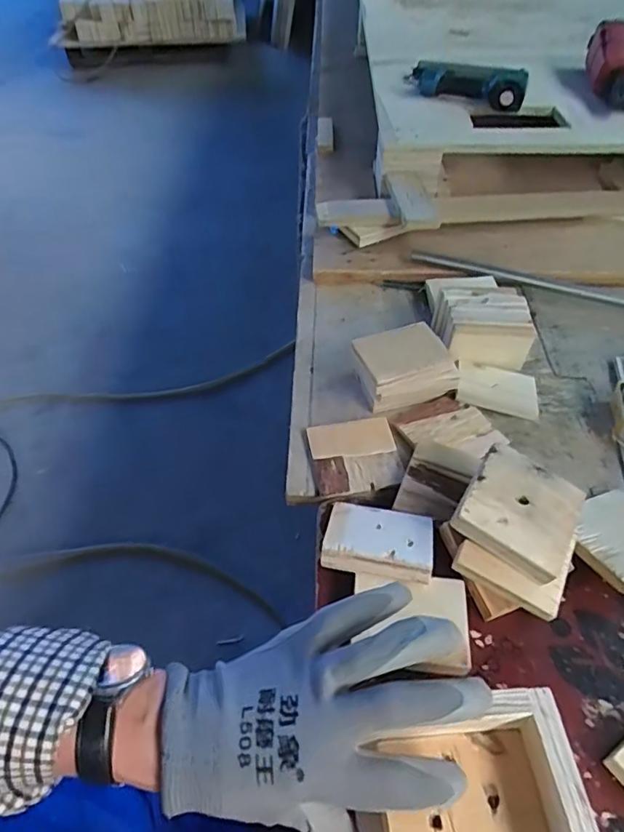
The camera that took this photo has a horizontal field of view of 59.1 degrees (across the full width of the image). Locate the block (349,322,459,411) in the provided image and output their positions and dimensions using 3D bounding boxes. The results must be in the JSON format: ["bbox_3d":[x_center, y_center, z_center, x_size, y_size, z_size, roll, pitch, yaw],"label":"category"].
[{"bbox_3d":[0.100,-0.056,0.608,0.100,0.066,0.067,-13,48,-10],"label":"block"}]

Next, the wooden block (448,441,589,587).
[{"bbox_3d":[0.174,0.077,0.460,0.088,0.016,0.092,32,58,12],"label":"wooden block"}]

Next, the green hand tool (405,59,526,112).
[{"bbox_3d":[0.252,-0.553,0.923,0.203,0.056,0.059,20,51,19],"label":"green hand tool"}]

